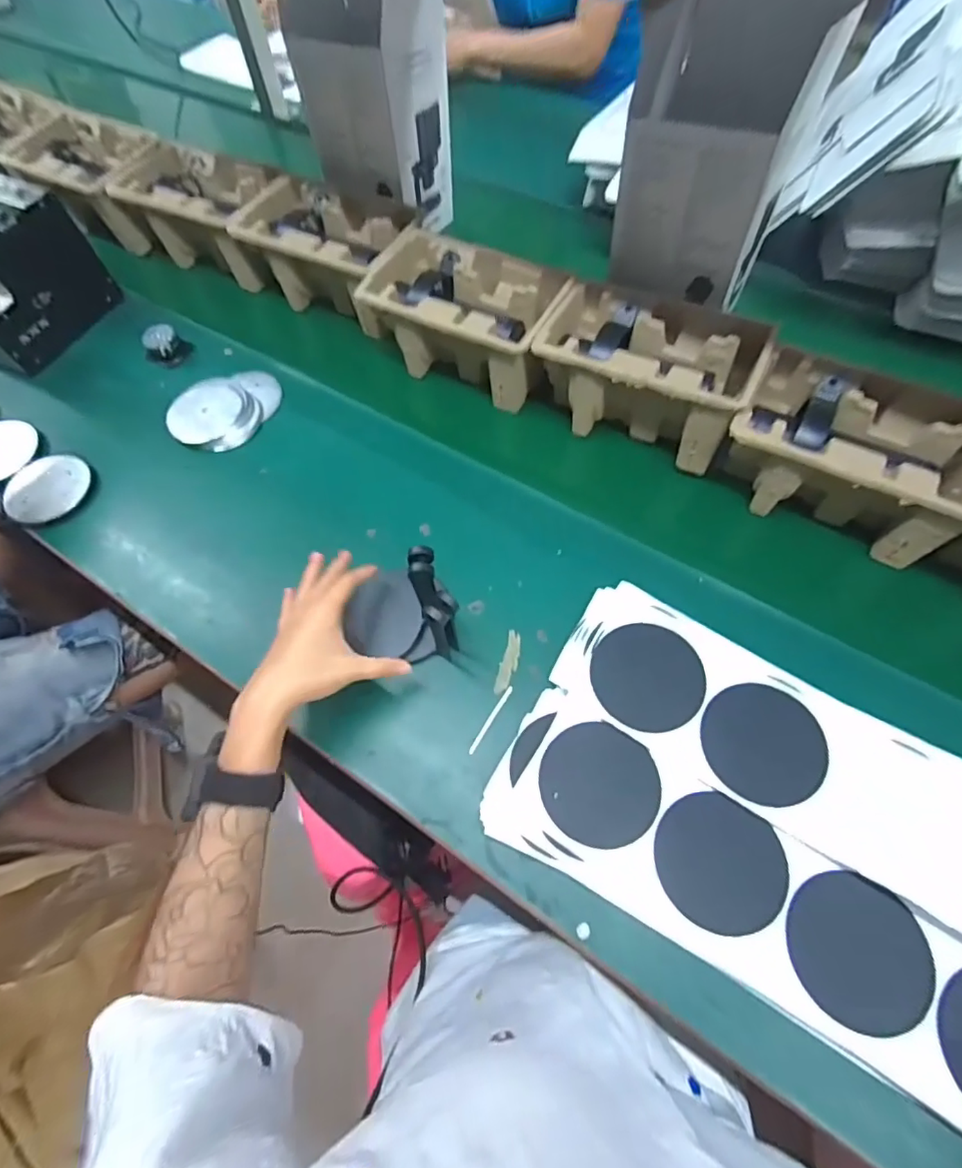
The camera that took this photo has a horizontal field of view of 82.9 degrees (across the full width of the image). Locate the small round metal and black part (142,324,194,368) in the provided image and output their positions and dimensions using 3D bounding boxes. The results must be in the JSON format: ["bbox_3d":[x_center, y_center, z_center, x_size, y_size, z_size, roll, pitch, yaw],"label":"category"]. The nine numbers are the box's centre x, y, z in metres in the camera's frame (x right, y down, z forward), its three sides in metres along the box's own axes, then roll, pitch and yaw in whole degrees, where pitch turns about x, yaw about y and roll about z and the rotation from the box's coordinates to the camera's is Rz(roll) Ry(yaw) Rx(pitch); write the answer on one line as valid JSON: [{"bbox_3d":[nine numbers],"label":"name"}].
[{"bbox_3d":[-0.421,-0.320,0.739,0.053,0.033,0.058,-1,63,2],"label":"small round metal and black part"}]

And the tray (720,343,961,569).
[{"bbox_3d":[0.372,-0.128,0.555,0.228,0.100,0.145,29,68,16],"label":"tray"}]

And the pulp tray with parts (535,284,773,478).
[{"bbox_3d":[0.183,-0.240,0.618,0.231,0.099,0.148,20,65,12],"label":"pulp tray with parts"}]

